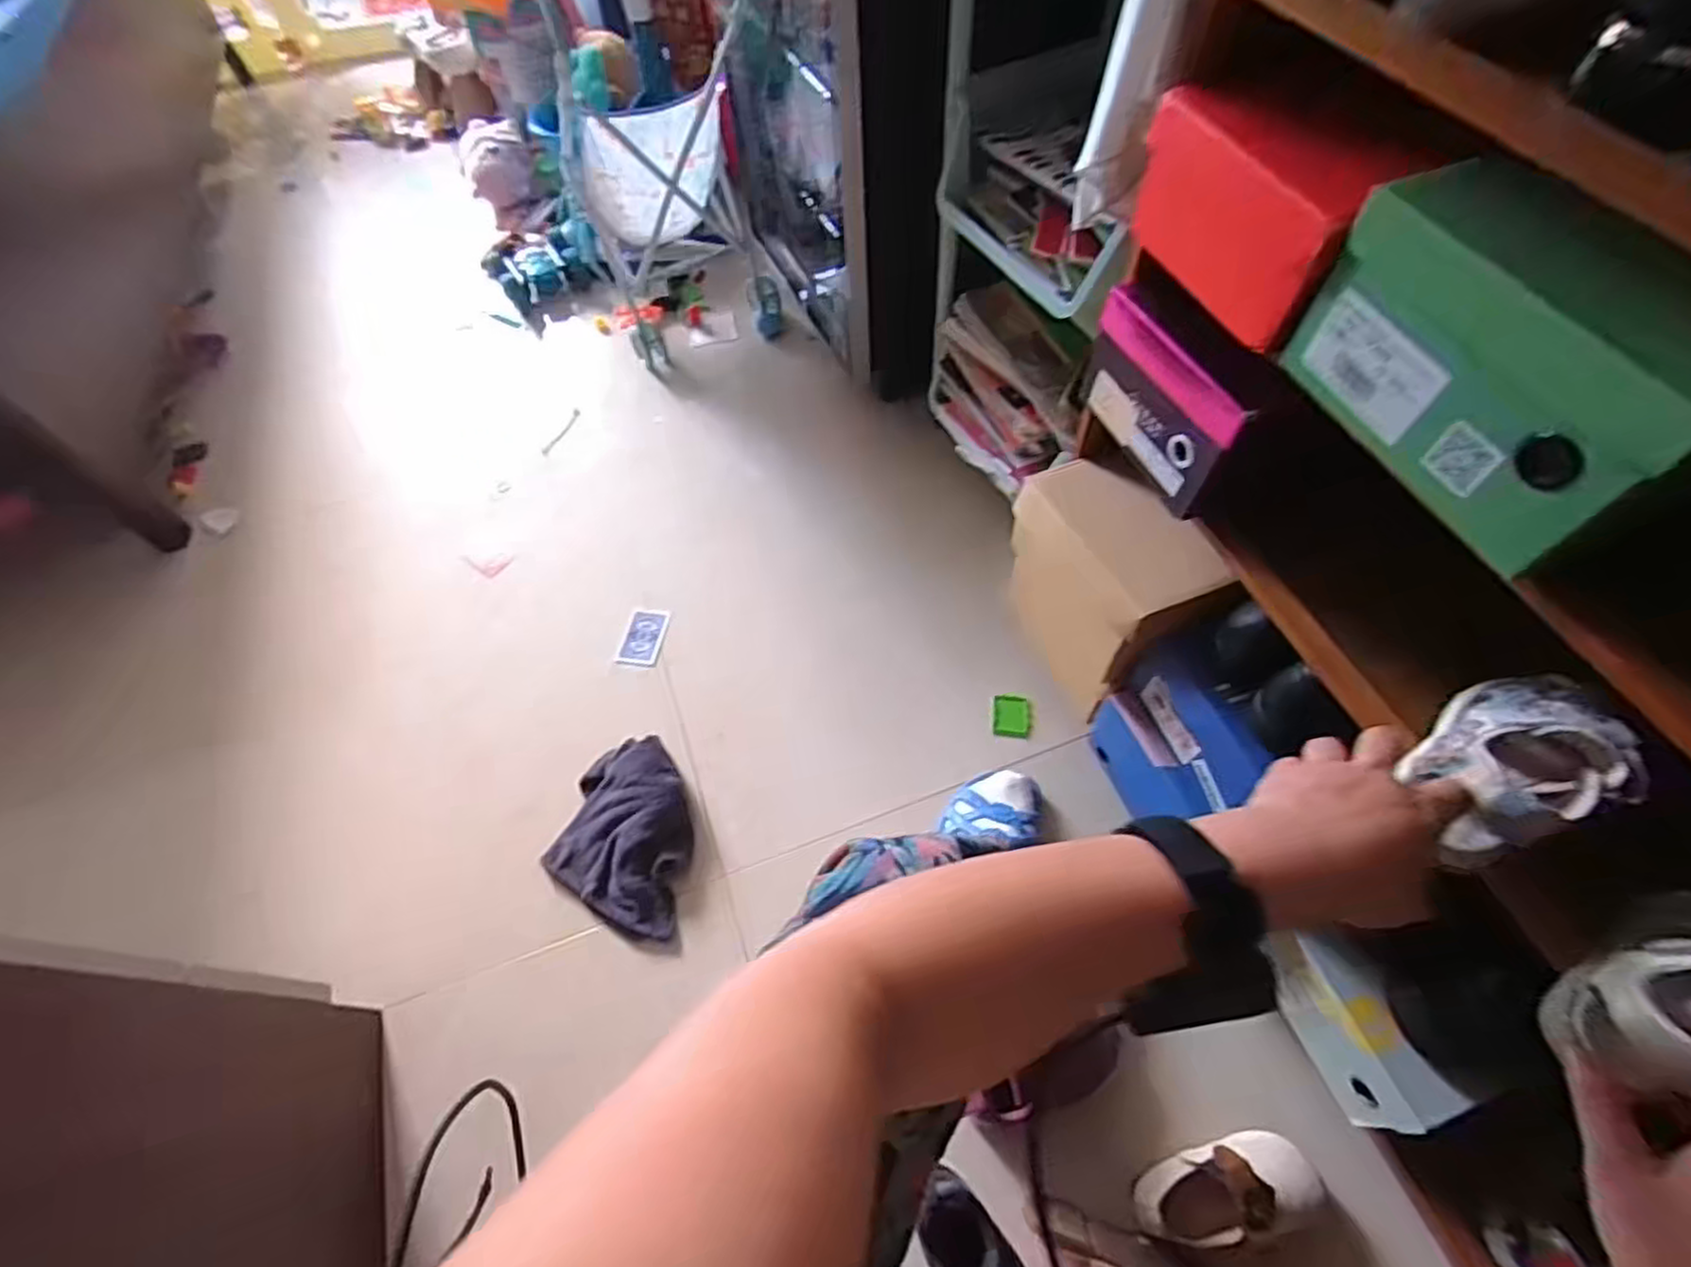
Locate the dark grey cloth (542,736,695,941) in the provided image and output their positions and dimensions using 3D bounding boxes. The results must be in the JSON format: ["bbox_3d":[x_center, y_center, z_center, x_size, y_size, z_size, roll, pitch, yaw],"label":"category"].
[{"bbox_3d":[-0.252,0.226,0.864,0.167,0.044,0.209,14,61,13],"label":"dark grey cloth"}]

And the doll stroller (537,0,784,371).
[{"bbox_3d":[-0.285,-0.753,1.185,0.305,0.485,0.282,-13,59,-3],"label":"doll stroller"}]

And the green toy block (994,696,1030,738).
[{"bbox_3d":[0.215,0.107,0.942,0.044,0.008,0.055,3,60,6],"label":"green toy block"}]

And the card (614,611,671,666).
[{"bbox_3d":[-0.286,0.005,1.030,0.061,0.008,0.088,5,60,8],"label":"card"}]

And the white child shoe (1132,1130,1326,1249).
[{"bbox_3d":[0.347,0.496,0.648,0.163,0.084,0.077,-6,59,1],"label":"white child shoe"}]

